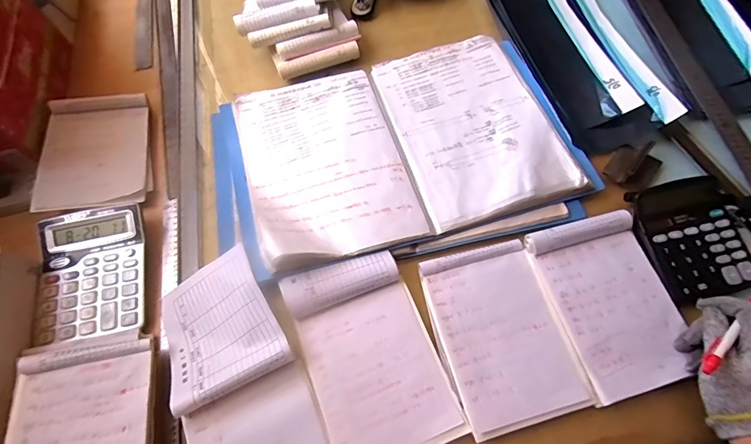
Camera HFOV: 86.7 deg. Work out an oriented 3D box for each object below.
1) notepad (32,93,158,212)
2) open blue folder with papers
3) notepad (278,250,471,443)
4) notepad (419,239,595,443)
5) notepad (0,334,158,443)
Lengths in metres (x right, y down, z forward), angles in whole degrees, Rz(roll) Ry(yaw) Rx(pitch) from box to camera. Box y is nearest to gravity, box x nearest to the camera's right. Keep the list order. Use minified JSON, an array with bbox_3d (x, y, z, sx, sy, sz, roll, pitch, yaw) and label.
[{"bbox_3d":[-0.413,-0.102,0.591,0.142,0.037,0.194,-15,64,-3],"label":"notepad"},{"bbox_3d":[0.022,-0.112,0.561,0.505,0.040,0.323,-14,64,-3],"label":"open blue folder with papers"},{"bbox_3d":[-0.007,0.147,0.448,0.140,0.024,0.221,-21,65,-6],"label":"notepad"},{"bbox_3d":[0.144,0.122,0.457,0.139,0.015,0.197,-15,64,-3],"label":"notepad"},{"bbox_3d":[-0.309,0.227,0.414,0.145,0.039,0.210,-13,64,-3],"label":"notepad"}]

